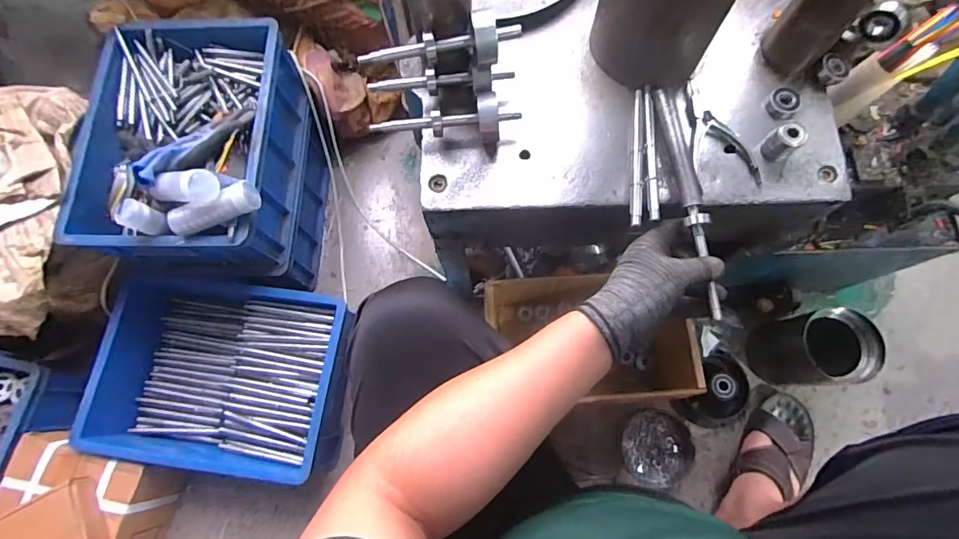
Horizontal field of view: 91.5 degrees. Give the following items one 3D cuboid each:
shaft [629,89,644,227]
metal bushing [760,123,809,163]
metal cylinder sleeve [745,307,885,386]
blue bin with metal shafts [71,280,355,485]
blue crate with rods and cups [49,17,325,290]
[{"bbox_3d":[0.173,-0.124,0.508,0.012,0.006,0.163,7,74,4],"label":"shaft"},{"bbox_3d":[0.322,-0.135,0.496,0.029,0.038,0.027,-1,74,2],"label":"metal bushing"},{"bbox_3d":[0.564,0.143,0.811,0.119,0.195,0.115,-1,74,2],"label":"metal cylinder sleeve"},{"bbox_3d":[-0.435,0.177,0.809,0.391,0.123,0.300,6,74,4],"label":"blue bin with metal shafts"},{"bbox_3d":[-0.480,-0.204,0.847,0.314,0.318,0.424,-1,74,2],"label":"blue crate with rods and cups"}]

